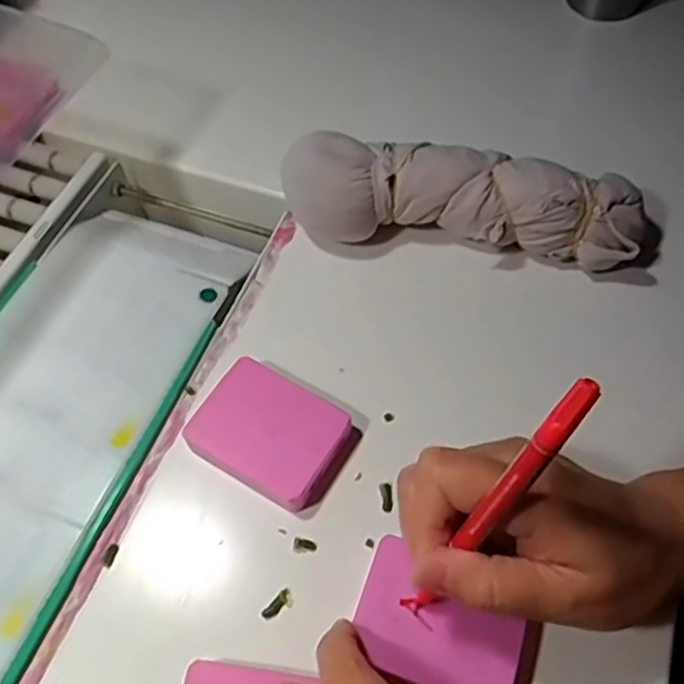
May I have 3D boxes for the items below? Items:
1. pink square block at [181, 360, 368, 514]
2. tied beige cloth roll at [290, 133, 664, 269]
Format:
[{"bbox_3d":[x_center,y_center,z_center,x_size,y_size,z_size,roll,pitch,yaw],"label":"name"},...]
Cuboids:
[{"bbox_3d":[-0.035,0.046,0.332,0.071,0.019,0.055,26,61,15],"label":"pink square block"},{"bbox_3d":[0.078,-0.080,0.384,0.220,0.061,0.056,6,58,4],"label":"tied beige cloth roll"}]

